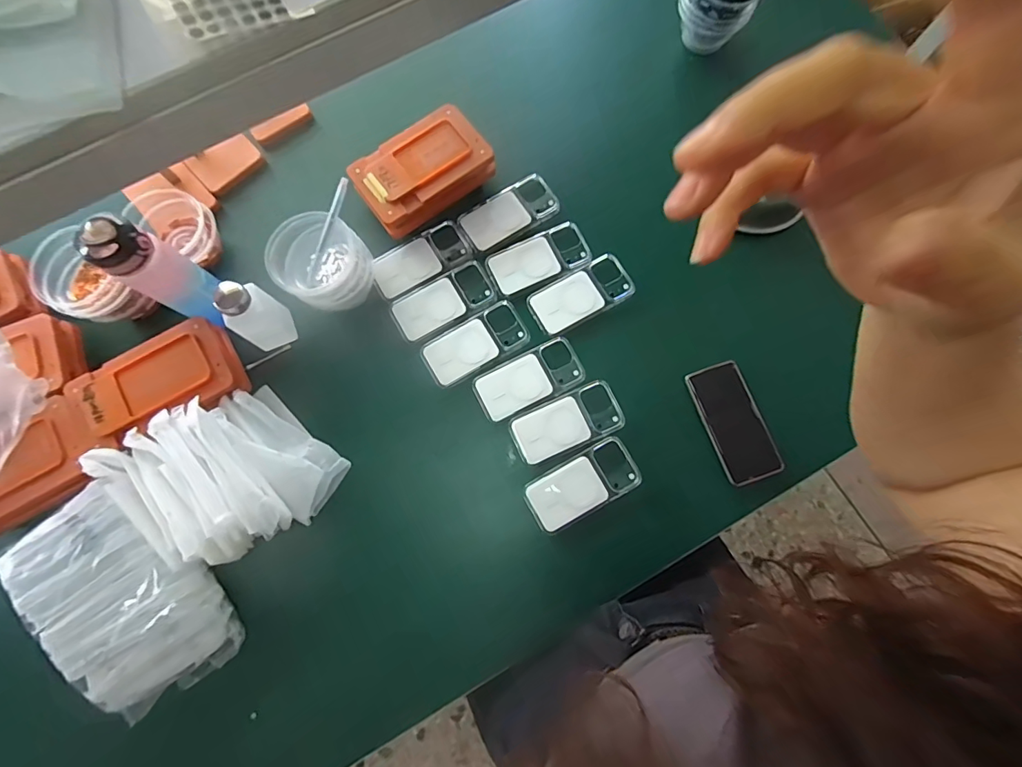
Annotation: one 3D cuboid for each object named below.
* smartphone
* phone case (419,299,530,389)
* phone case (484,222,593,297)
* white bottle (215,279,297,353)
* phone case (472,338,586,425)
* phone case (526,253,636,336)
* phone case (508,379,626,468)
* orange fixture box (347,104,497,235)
[{"bbox_3d":[0.308,0.053,0.651,0.077,0.017,0.162,-22,84,-5],"label":"smartphone"},{"bbox_3d":[-0.052,-0.060,0.677,0.149,0.009,0.073,-28,79,-5],"label":"phone case"},{"bbox_3d":[0.040,-0.186,0.701,0.148,0.007,0.070,-22,78,-4],"label":"phone case"},{"bbox_3d":[-0.338,-0.087,0.639,0.049,0.122,0.061,-10,78,-1],"label":"white bottle"},{"bbox_3d":[0.025,-0.007,0.667,0.150,0.008,0.074,-24,79,-4],"label":"phone case"},{"bbox_3d":[0.101,-0.130,0.688,0.147,0.011,0.072,-26,79,-4],"label":"phone case"},{"bbox_3d":[0.076,0.054,0.647,0.150,0.010,0.073,-23,79,-4],"label":"phone case"},{"bbox_3d":[-0.129,-0.309,0.703,0.193,0.062,0.139,-38,80,-7],"label":"orange fixture box"}]

